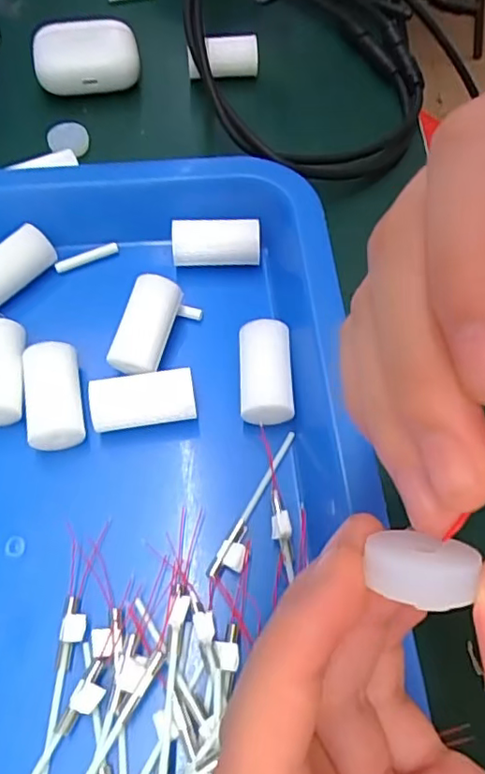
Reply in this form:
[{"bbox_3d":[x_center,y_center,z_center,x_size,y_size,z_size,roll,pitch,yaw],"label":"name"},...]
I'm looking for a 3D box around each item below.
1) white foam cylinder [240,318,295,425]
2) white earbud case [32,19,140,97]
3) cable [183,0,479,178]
[{"bbox_3d":[0.009,-0.004,0.245,0.020,0.015,0.046,-1,61,-2],"label":"white foam cylinder"},{"bbox_3d":[-0.088,-0.185,0.336,0.056,0.021,0.035,-5,63,-6],"label":"white earbud case"},{"bbox_3d":[0.047,-0.197,0.340,0.164,0.034,0.208,28,58,-7],"label":"cable"}]

